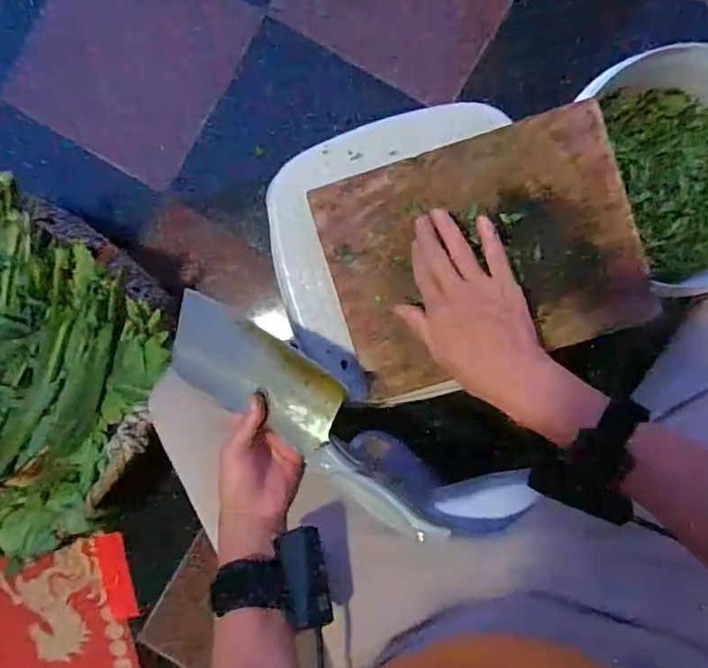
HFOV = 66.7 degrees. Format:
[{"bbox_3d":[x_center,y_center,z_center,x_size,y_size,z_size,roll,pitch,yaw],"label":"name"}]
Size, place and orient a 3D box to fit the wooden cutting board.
[{"bbox_3d":[0.111,-0.067,0.472,0.256,0.020,0.203,-17,91,5],"label":"wooden cutting board"}]

